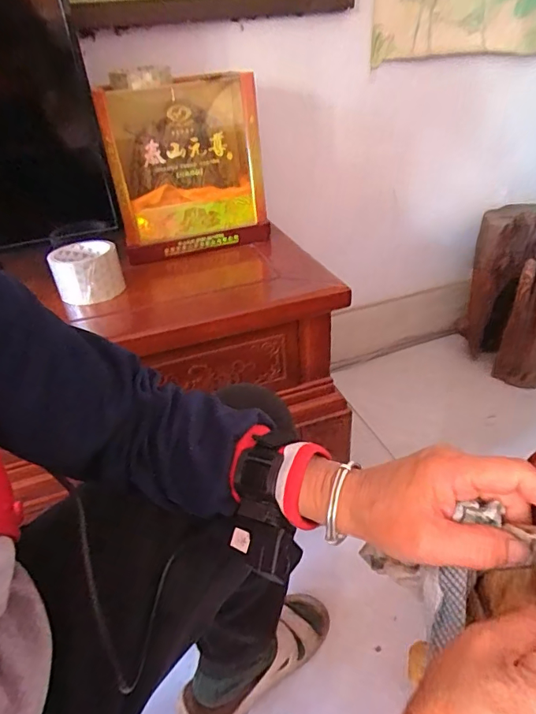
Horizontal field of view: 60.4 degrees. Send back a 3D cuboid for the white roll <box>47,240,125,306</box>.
[{"bbox_3d":[-0.256,-0.120,0.658,0.093,0.062,0.096,-19,35,-19],"label":"white roll"}]

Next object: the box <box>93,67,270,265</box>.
[{"bbox_3d":[-0.142,-0.334,0.789,0.235,0.250,0.203,-12,34,-9],"label":"box"}]

